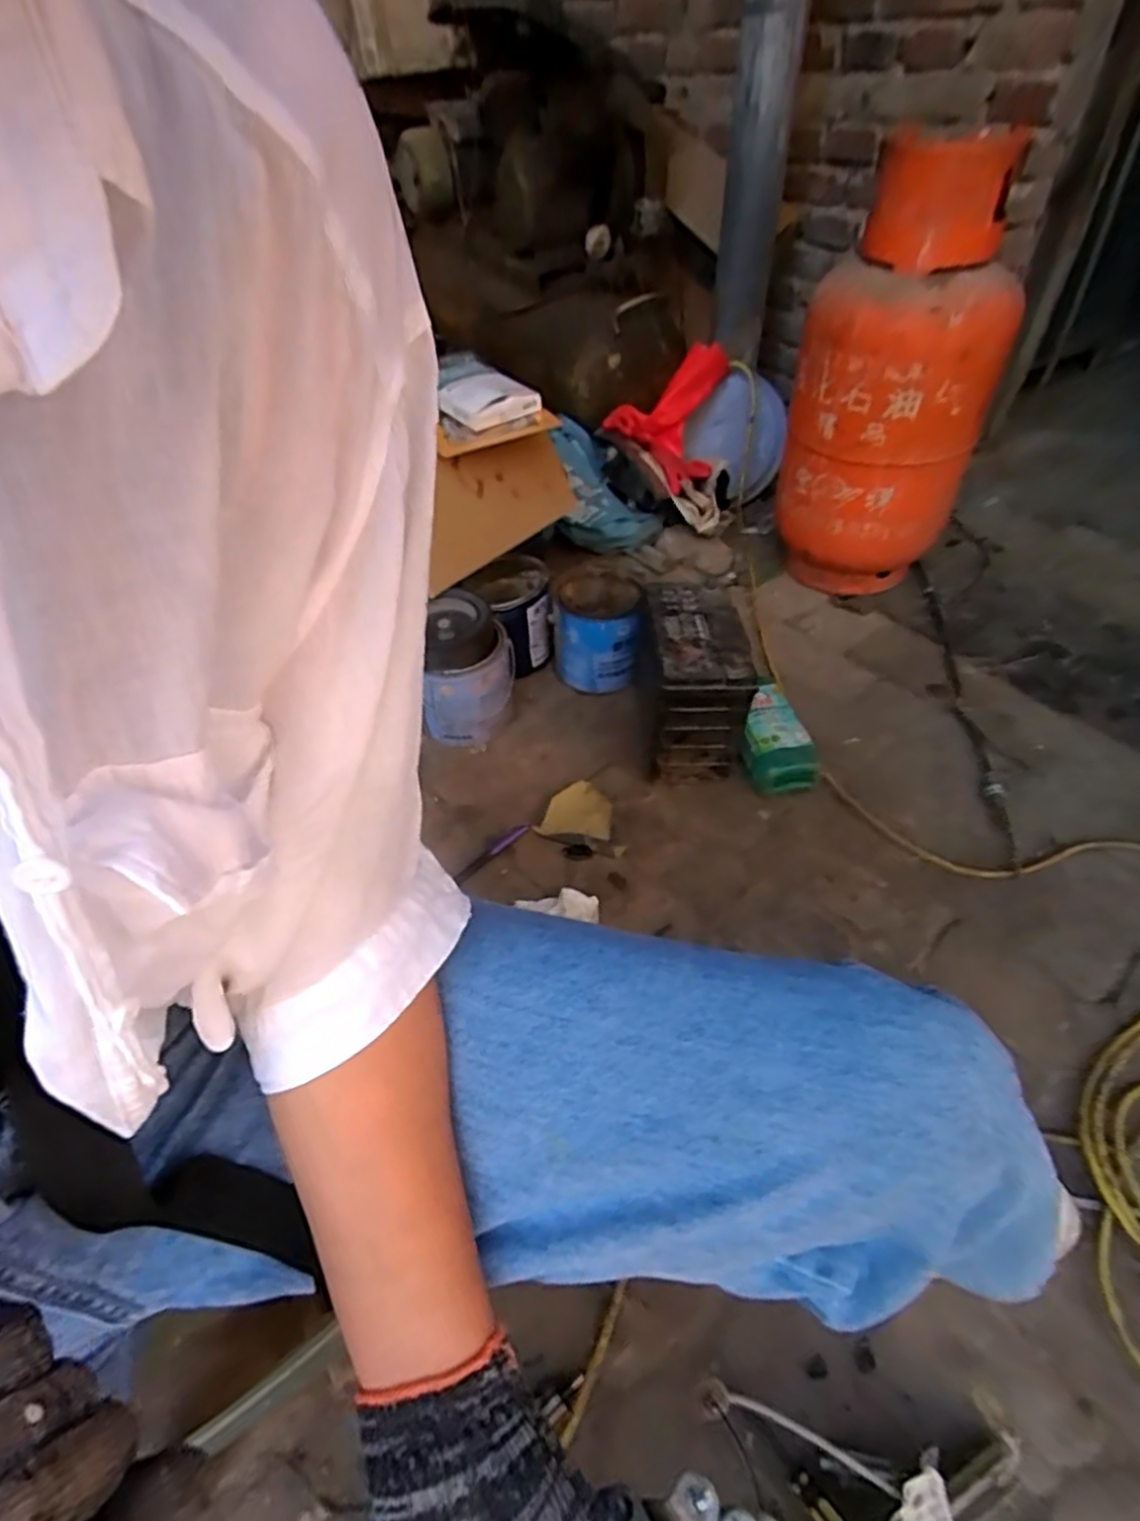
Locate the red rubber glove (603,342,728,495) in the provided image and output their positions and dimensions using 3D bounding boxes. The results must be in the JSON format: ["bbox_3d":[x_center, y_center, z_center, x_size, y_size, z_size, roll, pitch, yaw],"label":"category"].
[{"bbox_3d":[0.261,-0.736,1.506,0.242,0.150,0.330,36,58,30],"label":"red rubber glove"}]

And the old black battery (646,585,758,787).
[{"bbox_3d":[0.186,-0.111,1.066,0.126,0.222,0.233,-2,48,0],"label":"old black battery"}]

